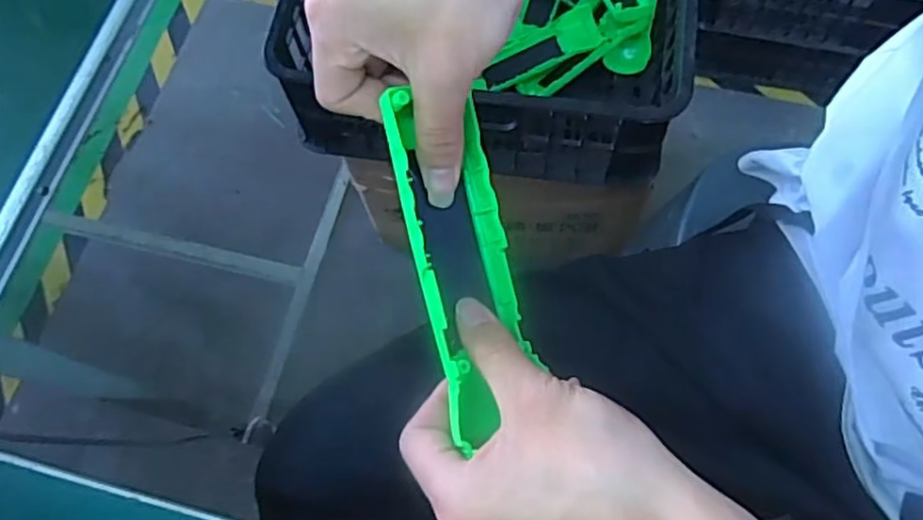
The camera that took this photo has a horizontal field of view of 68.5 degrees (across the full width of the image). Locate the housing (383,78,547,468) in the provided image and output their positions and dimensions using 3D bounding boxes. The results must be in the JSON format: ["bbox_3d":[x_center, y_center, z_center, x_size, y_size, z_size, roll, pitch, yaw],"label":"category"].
[{"bbox_3d":[0.001,0.002,0.294,0.042,0.031,0.148,-10,89,-1],"label":"housing"}]

